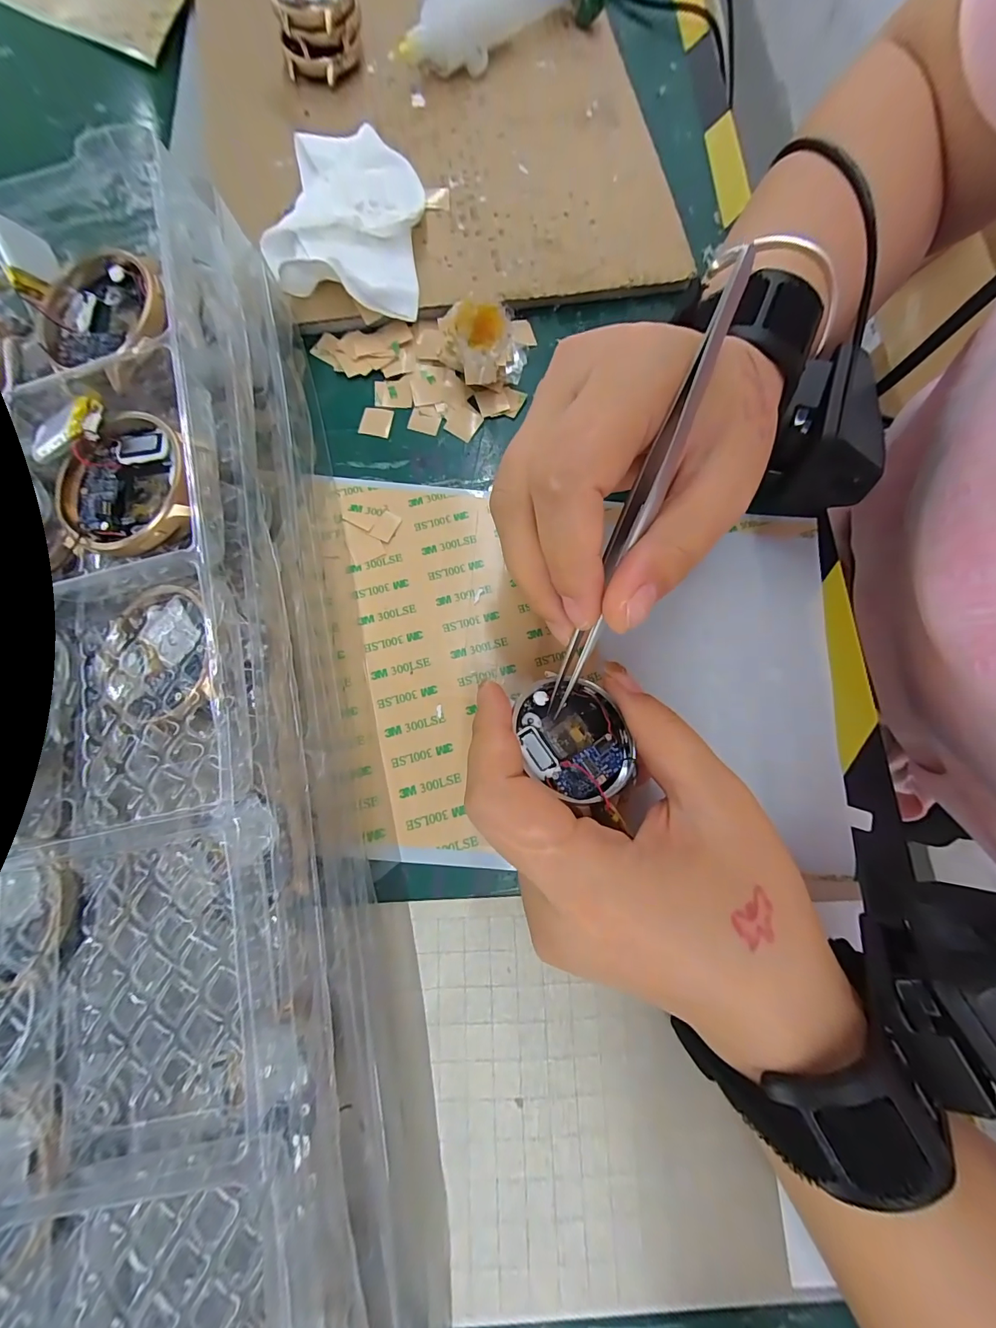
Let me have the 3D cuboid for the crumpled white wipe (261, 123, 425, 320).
[{"bbox_3d":[-0.077,-0.230,0.219,0.075,0.021,0.103,5,78,0],"label":"crumpled white wipe"}]

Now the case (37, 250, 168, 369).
[{"bbox_3d":[-0.136,-0.123,0.144,0.045,0.012,0.042,-33,81,-8],"label":"case"}]

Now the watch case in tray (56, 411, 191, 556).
[{"bbox_3d":[-0.115,-0.055,0.130,0.049,0.010,0.042,38,82,8],"label":"watch case in tray"}]

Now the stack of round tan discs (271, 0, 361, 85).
[{"bbox_3d":[-0.101,-0.357,0.238,0.044,0.031,0.039,-18,79,-5],"label":"stack of round tan discs"}]

